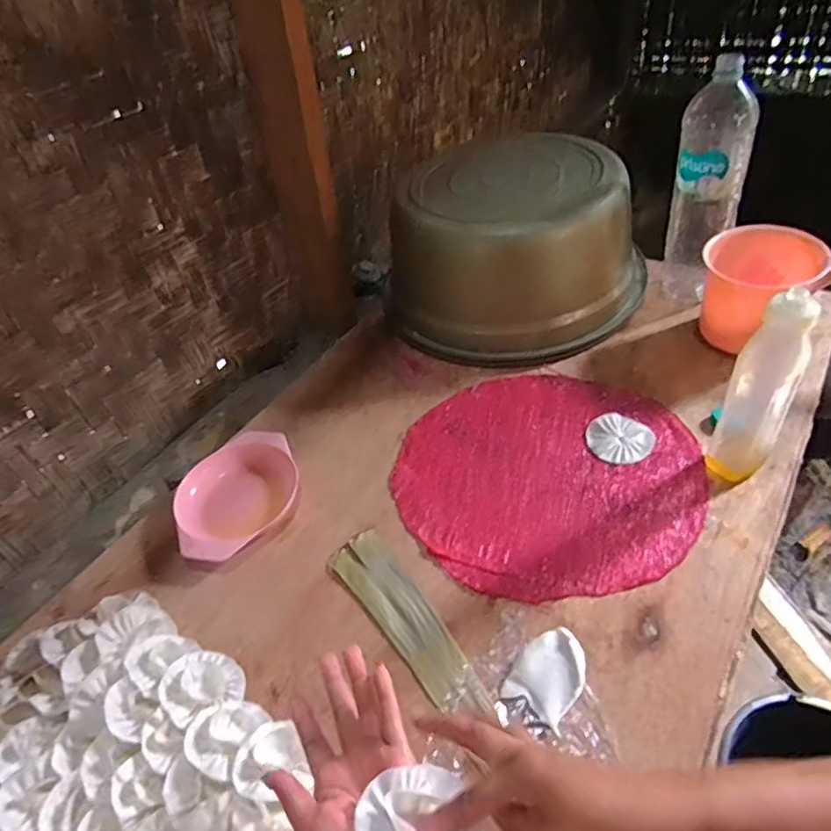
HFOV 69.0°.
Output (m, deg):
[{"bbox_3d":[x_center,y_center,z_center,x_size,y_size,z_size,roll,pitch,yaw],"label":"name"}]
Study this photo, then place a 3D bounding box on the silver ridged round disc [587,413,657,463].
[{"bbox_3d":[0.247,0.027,0.734,0.075,0.005,0.077,-26,47,-18],"label":"silver ridged round disc"}]

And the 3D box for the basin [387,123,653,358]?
[{"bbox_3d":[0.142,-0.244,0.887,0.308,0.207,0.318,31,56,33],"label":"basin"}]

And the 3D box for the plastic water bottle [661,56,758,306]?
[{"bbox_3d":[0.381,-0.288,0.799,0.085,0.317,0.088,14,48,21],"label":"plastic water bottle"}]

